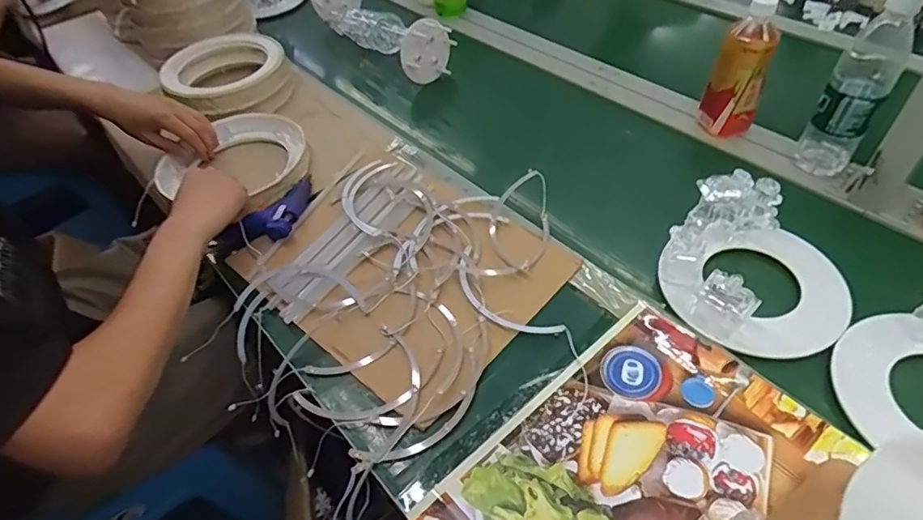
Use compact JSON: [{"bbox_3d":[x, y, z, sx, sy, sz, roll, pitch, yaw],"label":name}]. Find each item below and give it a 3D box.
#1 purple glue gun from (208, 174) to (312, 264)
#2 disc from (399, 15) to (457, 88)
[{"bbox_3d":[-0.258,-0.056,0.701,0.054,0.039,0.166,35,61,30],"label":"purple glue gun"},{"bbox_3d":[-0.057,-0.362,0.917,0.100,0.108,0.022,-30,53,-19],"label":"disc"}]

